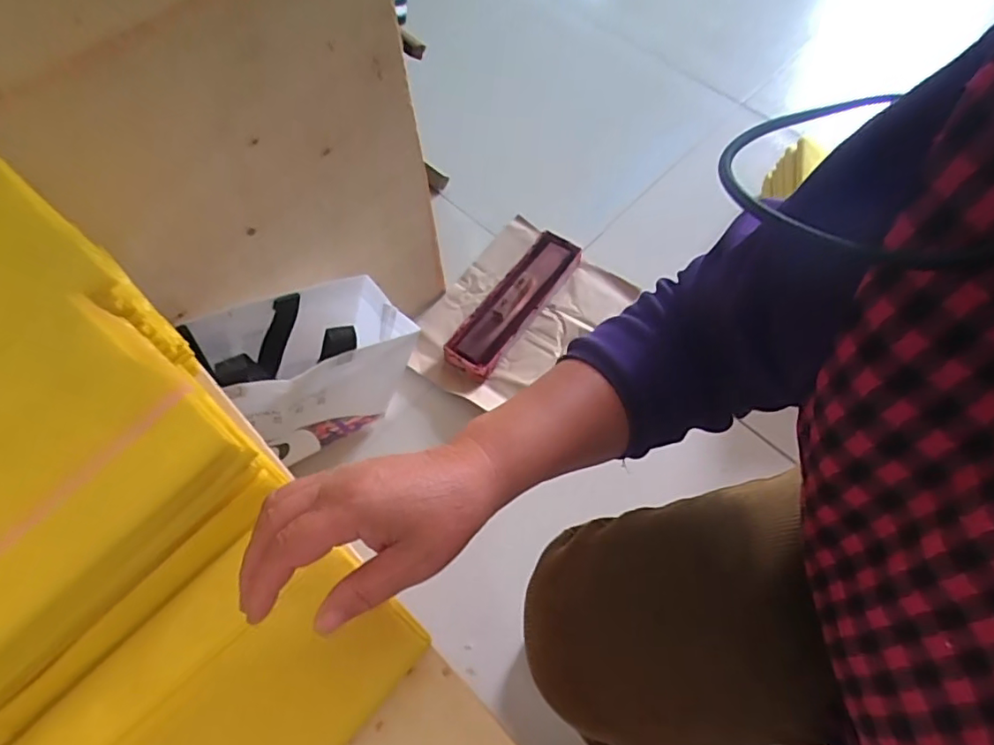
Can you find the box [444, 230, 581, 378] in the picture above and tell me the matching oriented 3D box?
[{"bbox_3d":[0.031,-0.124,0.946,0.085,0.038,0.311,33,68,16],"label":"box"}]

